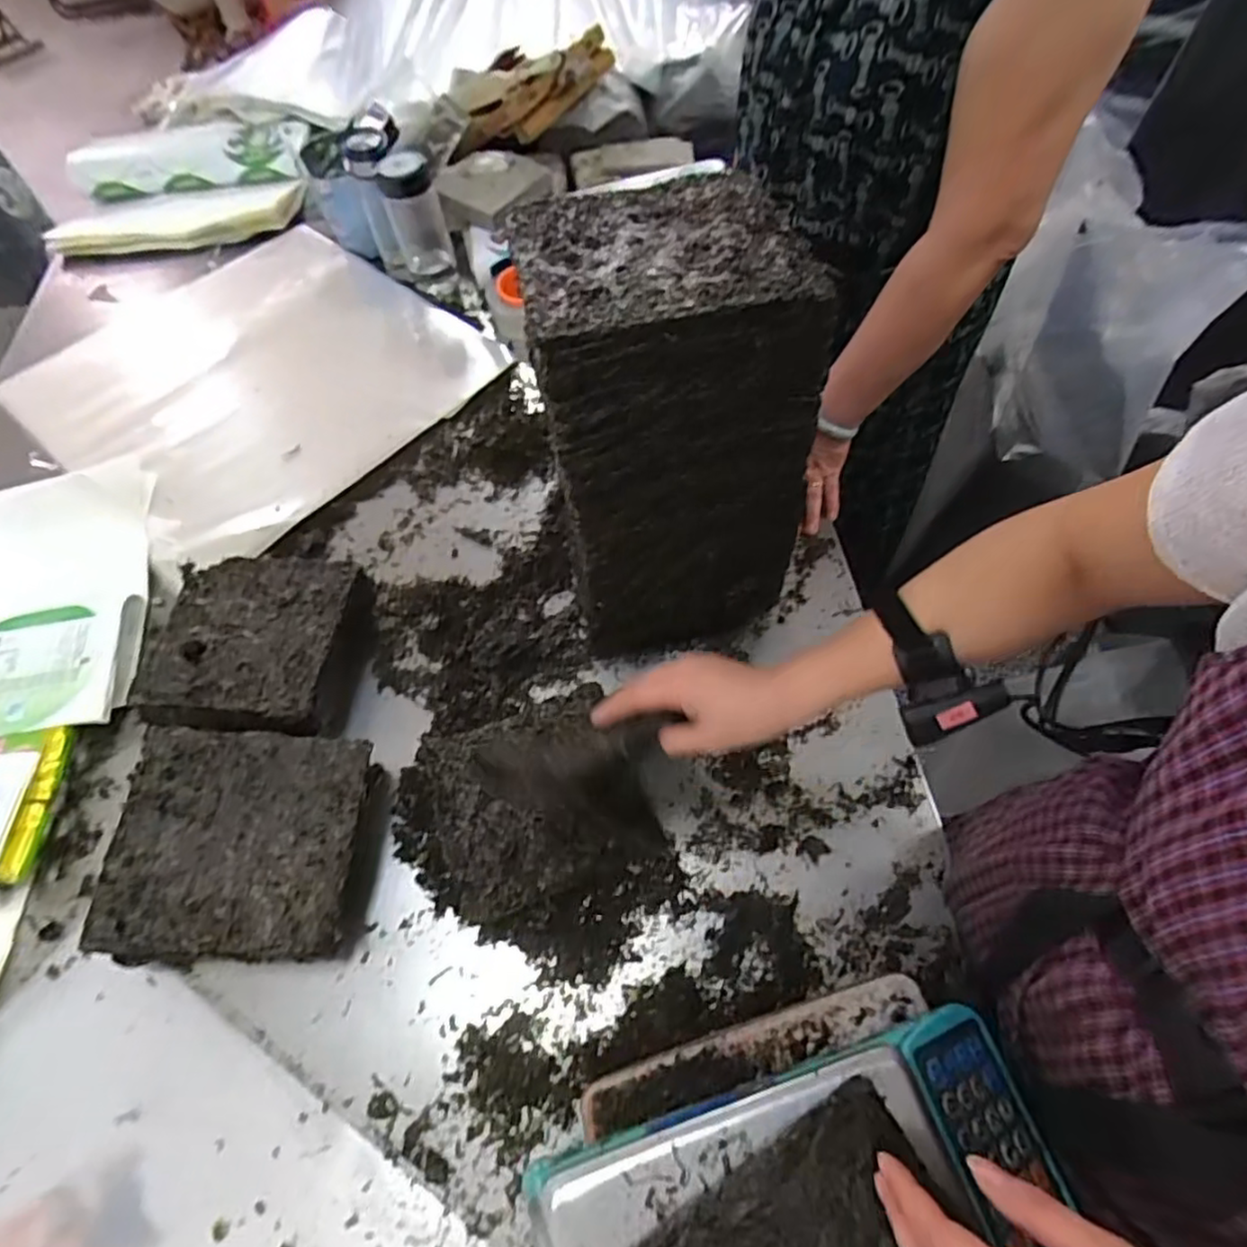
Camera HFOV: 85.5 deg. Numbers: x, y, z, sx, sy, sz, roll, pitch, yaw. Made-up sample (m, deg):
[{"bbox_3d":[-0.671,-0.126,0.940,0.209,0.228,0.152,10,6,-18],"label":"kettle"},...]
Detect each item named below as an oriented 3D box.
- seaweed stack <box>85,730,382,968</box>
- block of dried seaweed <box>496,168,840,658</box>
[{"bbox_3d":[-0.340,0.203,0.616,0.197,0.094,0.186,0,60,2],"label":"seaweed stack"},{"bbox_3d":[0.039,-0.158,0.639,0.207,0.392,0.206,-13,60,-5],"label":"block of dried seaweed"}]

